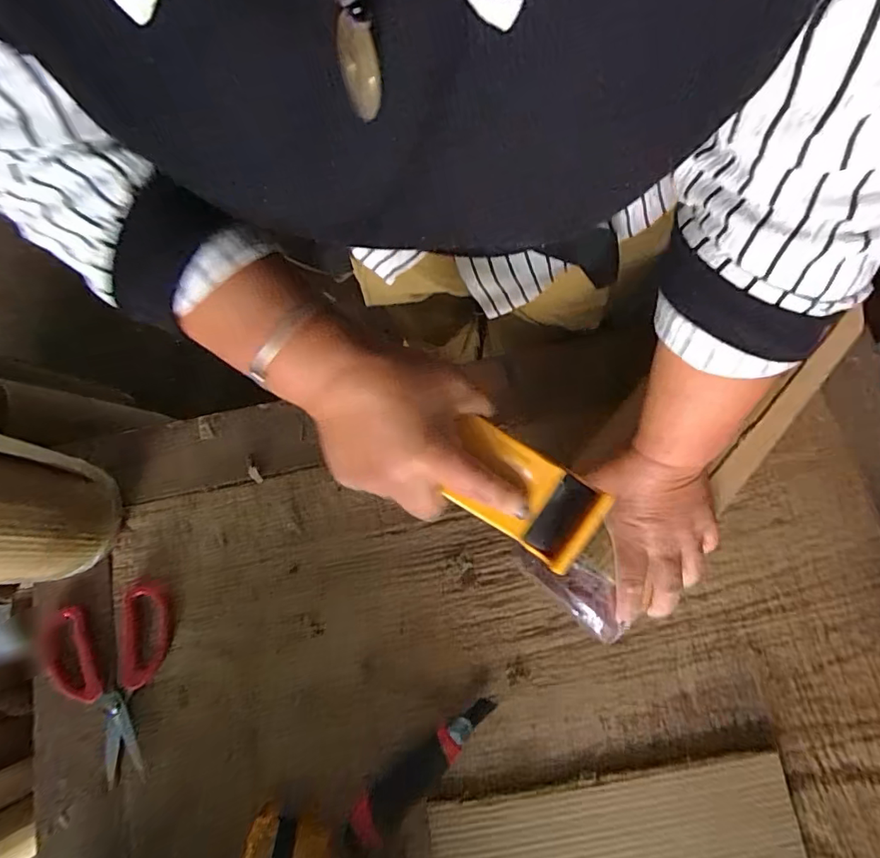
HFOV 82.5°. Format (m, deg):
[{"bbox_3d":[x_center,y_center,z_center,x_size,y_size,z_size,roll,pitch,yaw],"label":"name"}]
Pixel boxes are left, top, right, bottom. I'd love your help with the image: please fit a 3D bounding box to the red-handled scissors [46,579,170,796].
[{"bbox_3d":[-0.332,0.257,0.503,0.128,0.020,0.173,-19,73,-5],"label":"red-handled scissors"}]

